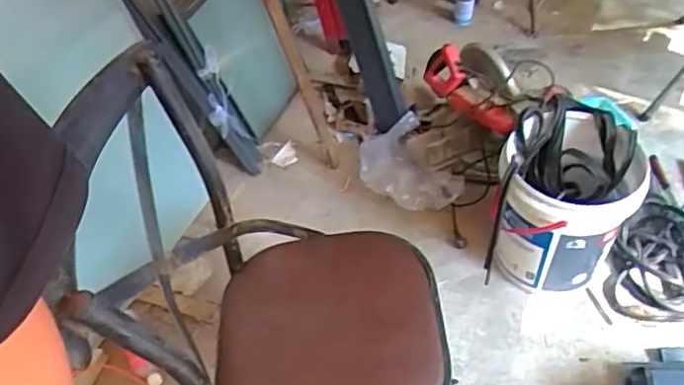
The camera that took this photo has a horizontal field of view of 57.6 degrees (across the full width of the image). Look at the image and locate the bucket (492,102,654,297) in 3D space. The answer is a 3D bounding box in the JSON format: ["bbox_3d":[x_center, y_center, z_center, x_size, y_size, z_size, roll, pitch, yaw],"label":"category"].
[{"bbox_3d":[0.536,0.026,1.522,0.295,0.342,0.337,13,51,15],"label":"bucket"}]

